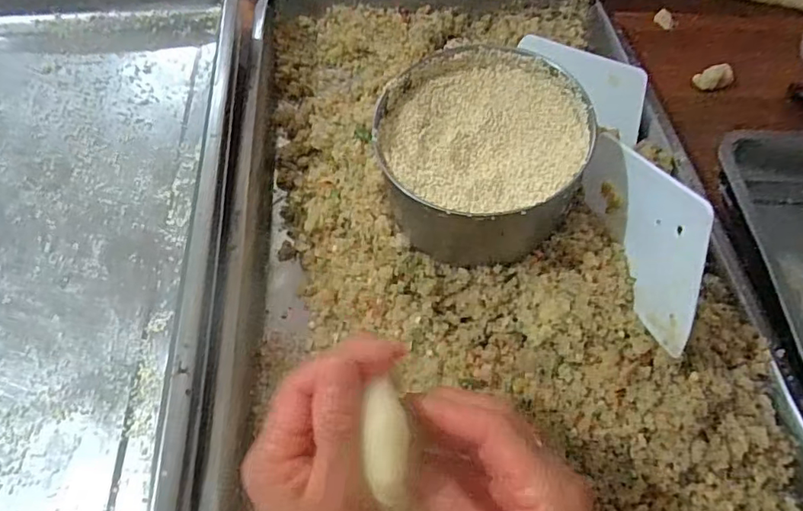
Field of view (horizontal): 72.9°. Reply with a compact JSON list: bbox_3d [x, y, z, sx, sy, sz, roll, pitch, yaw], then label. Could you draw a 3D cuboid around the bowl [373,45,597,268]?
[{"bbox_3d":[0.051,-0.062,0.377,0.134,0.089,0.135,1,57,-2],"label":"bowl"}]

